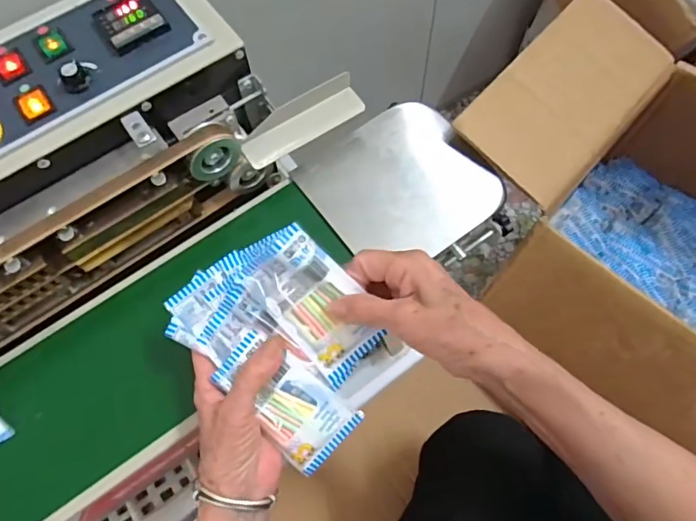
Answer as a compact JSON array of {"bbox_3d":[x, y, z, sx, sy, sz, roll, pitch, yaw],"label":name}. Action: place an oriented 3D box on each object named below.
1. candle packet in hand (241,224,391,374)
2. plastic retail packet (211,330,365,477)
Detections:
[{"bbox_3d":[-0.023,0.032,0.350,0.063,0.013,0.099,-43,97,12],"label":"candle packet in hand"},{"bbox_3d":[-0.045,0.102,0.370,0.102,0.008,0.060,44,90,1],"label":"plastic retail packet"}]

